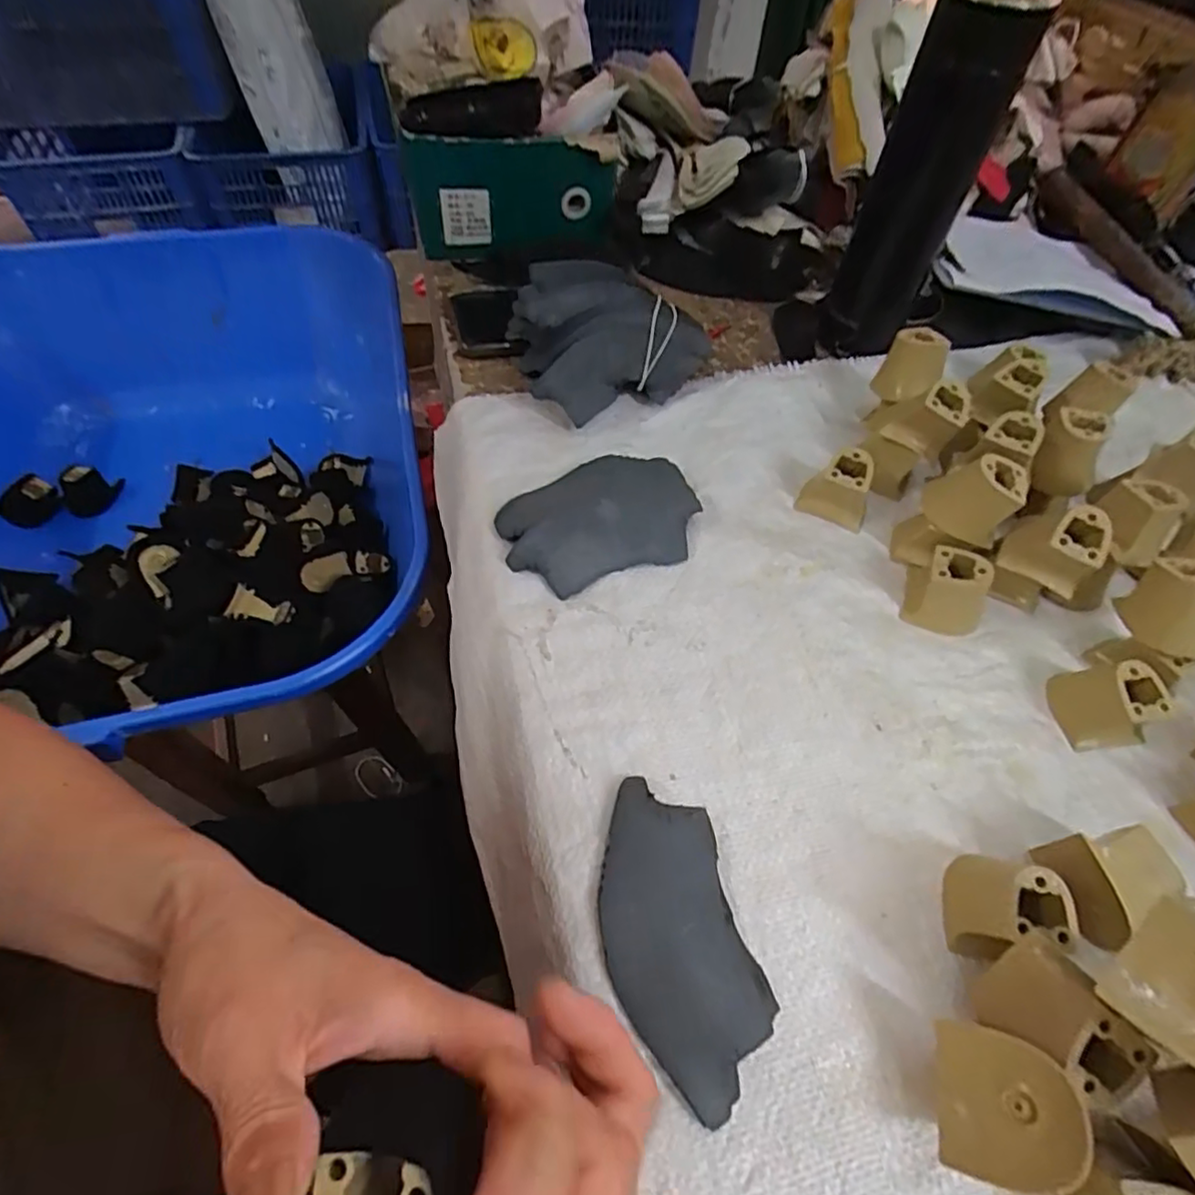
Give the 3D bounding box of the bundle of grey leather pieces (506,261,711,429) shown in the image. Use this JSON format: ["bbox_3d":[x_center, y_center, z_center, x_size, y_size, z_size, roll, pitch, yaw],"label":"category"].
[{"bbox_3d":[0.009,-0.190,0.465,0.132,0.063,0.114,-11,57,-12],"label":"bundle of grey leather pieces"}]

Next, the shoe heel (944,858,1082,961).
[{"bbox_3d":[0.175,0.132,0.280,0.037,0.037,0.040,0,55,-5],"label":"shoe heel"}]

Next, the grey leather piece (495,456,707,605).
[{"bbox_3d":[0.003,-0.049,0.400,0.122,0.015,0.082,-19,59,-17],"label":"grey leather piece"}]

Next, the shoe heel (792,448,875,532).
[{"bbox_3d":[0.158,-0.072,0.417,0.043,0.036,0.029,25,57,12],"label":"shoe heel"}]

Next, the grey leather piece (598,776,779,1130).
[{"bbox_3d":[0.033,0.141,0.275,0.060,0.009,0.124,-9,54,-15],"label":"grey leather piece"}]

